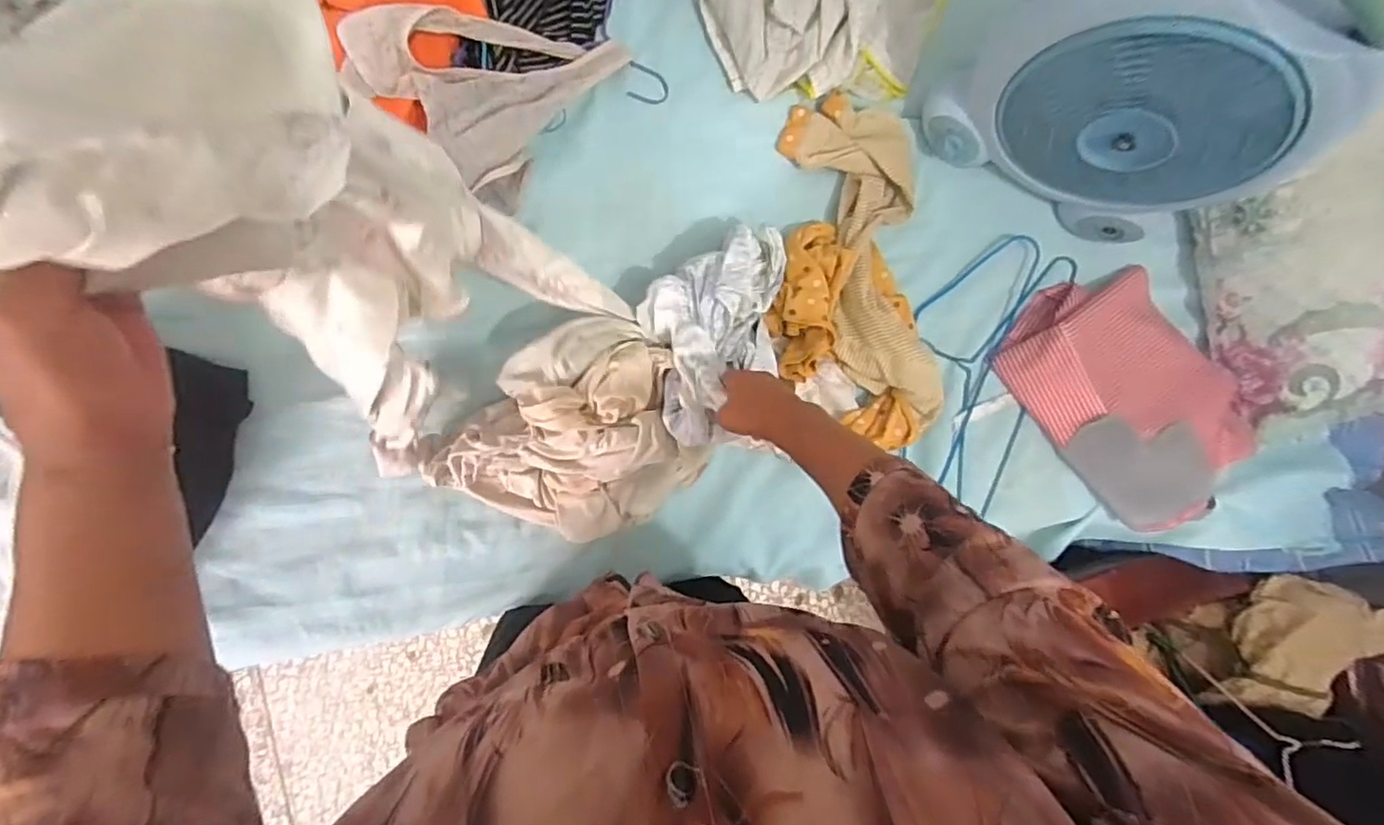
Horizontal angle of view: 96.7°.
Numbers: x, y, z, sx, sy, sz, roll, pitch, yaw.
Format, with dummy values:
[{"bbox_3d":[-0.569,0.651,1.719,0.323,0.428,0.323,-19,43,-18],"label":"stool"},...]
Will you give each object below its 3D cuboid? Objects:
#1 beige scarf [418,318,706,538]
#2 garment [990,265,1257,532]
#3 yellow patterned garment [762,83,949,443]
[{"bbox_3d":[-0.145,0.035,0.706,0.281,0.114,0.233,-23,94,-8],"label":"beige scarf"},{"bbox_3d":[0.600,-0.021,0.833,0.246,0.078,0.363,-36,96,-6],"label":"garment"},{"bbox_3d":[0.203,-0.173,0.768,0.200,0.060,0.443,-2,91,-9],"label":"yellow patterned garment"}]

